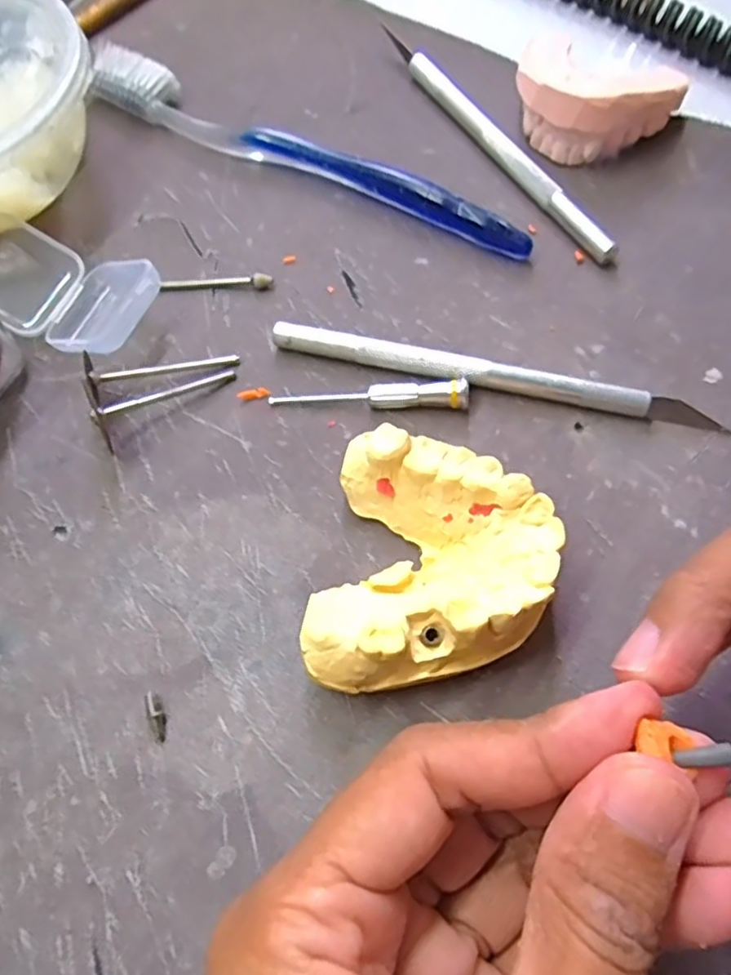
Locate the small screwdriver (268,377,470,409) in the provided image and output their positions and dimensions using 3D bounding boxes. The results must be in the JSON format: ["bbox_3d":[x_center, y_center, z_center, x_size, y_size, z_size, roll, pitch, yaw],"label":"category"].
[{"bbox_3d":[0.001,-0.029,0.193,0.060,0.009,0.007,4,68,4],"label":"small screwdriver"}]

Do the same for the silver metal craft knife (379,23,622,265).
[{"bbox_3d":[0.044,-0.132,0.234,0.009,0.008,0.141,-30,69,-10],"label":"silver metal craft knife"}]

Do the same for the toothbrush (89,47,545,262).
[{"bbox_3d":[-0.027,-0.121,0.231,0.185,0.012,0.019,30,72,14],"label":"toothbrush"}]

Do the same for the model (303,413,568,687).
[{"bbox_3d":[0.018,0.020,0.163,0.056,0.025,0.066,9,68,6],"label":"model"}]

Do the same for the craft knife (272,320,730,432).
[{"bbox_3d":[0.038,-0.034,0.194,0.135,0.009,0.008,12,68,8],"label":"craft knife"}]

